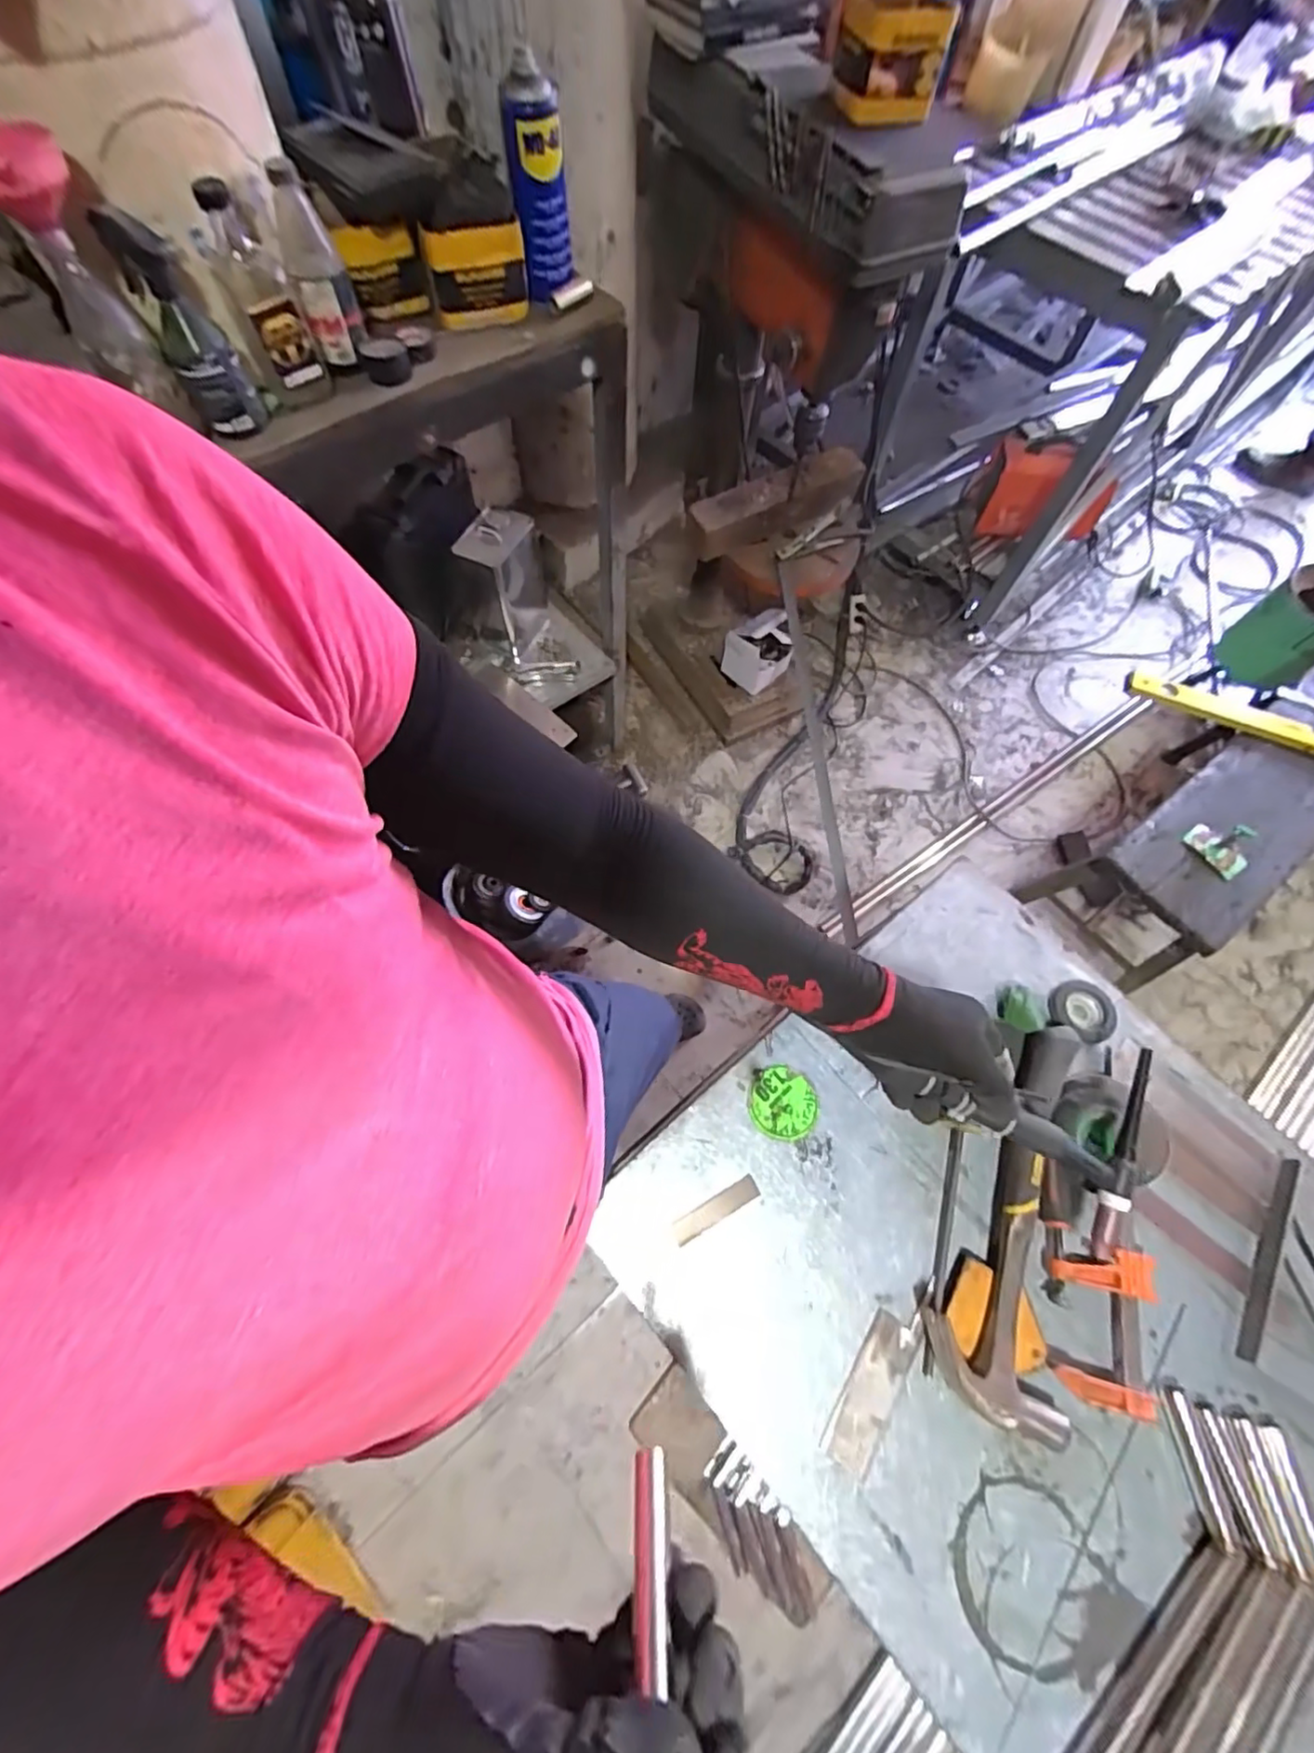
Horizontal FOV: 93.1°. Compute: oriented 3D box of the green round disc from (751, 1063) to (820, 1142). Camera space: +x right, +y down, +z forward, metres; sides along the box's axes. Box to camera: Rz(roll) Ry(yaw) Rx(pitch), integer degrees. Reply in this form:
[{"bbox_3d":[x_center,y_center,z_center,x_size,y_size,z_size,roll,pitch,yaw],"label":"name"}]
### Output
[{"bbox_3d":[0.120,0.213,0.586,0.062,0.005,0.064,1,66,-2],"label":"green round disc"}]

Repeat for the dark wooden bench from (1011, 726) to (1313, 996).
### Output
[{"bbox_3d":[1.190,-0.035,1.442,0.658,0.386,0.273,-36,73,-16],"label":"dark wooden bench"}]

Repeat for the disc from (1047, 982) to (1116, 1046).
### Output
[{"bbox_3d":[0.427,0.136,0.622,0.068,0.014,0.060,-35,73,-16],"label":"disc"}]

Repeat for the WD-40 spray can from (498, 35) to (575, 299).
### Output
[{"bbox_3d":[-0.139,-0.800,0.727,0.061,0.184,0.057,1,66,-2],"label":"WD-40 spray can"}]

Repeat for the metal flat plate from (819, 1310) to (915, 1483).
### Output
[{"bbox_3d":[0.170,0.412,0.497,0.039,0.004,0.108,36,62,9],"label":"metal flat plate"}]

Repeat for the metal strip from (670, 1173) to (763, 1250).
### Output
[{"bbox_3d":[0.052,0.295,0.551,0.082,0.004,0.019,-25,66,-16],"label":"metal strip"}]

